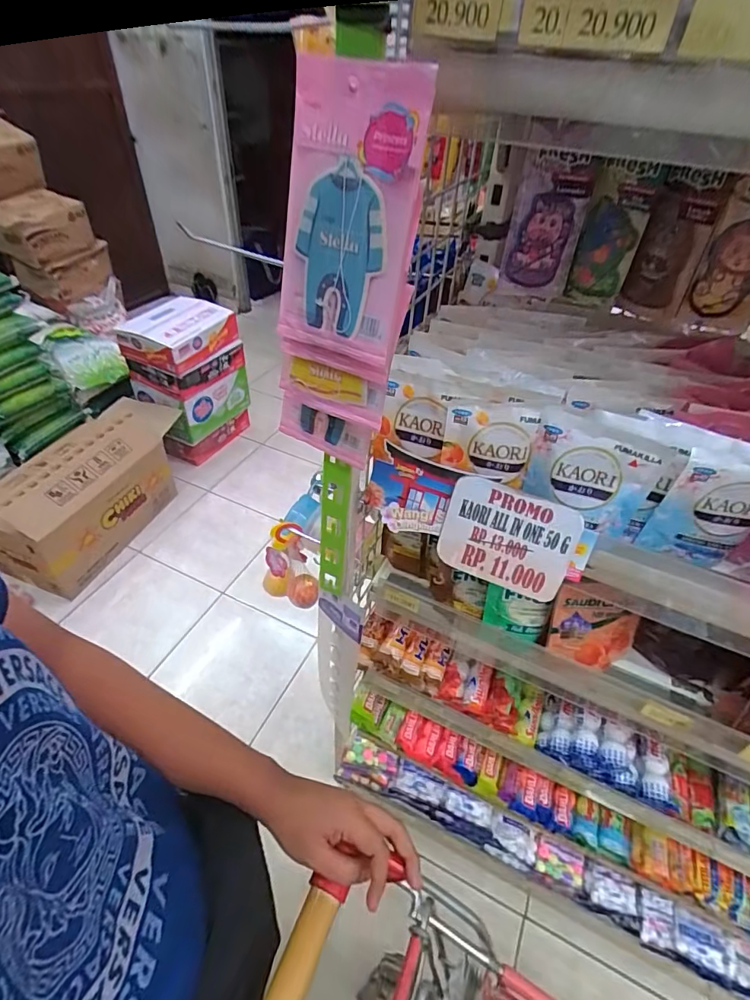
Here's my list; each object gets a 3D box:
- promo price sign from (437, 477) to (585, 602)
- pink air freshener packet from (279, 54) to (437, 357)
[{"bbox_3d":[0.135,0.040,0.493,0.129,0.108,0.007,19,25,19],"label":"promo price sign"},{"bbox_3d":[-0.019,-0.199,0.336,0.109,0.174,0.025,20,30,20],"label":"pink air freshener packet"}]

